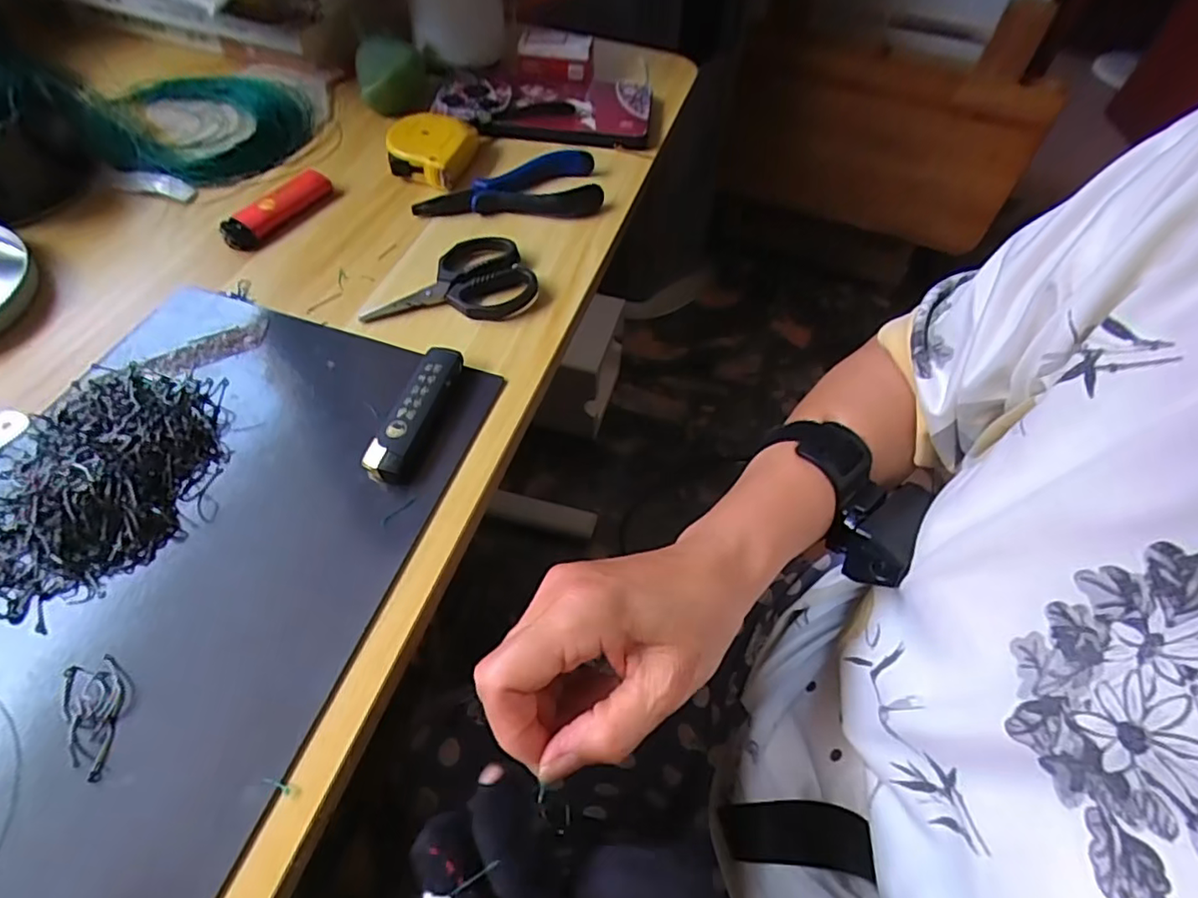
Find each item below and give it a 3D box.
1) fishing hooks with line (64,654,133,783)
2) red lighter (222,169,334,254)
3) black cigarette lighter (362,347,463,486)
[{"bbox_3d":[-0.183,0.096,0.217,0.020,0.004,0.043,-24,61,-19],"label":"fishing hooks with line"},{"bbox_3d":[-0.203,-0.153,0.376,0.024,0.010,0.077,26,58,13],"label":"red lighter"},{"bbox_3d":[-0.091,-0.018,0.293,0.025,0.012,0.078,16,56,6],"label":"black cigarette lighter"}]

